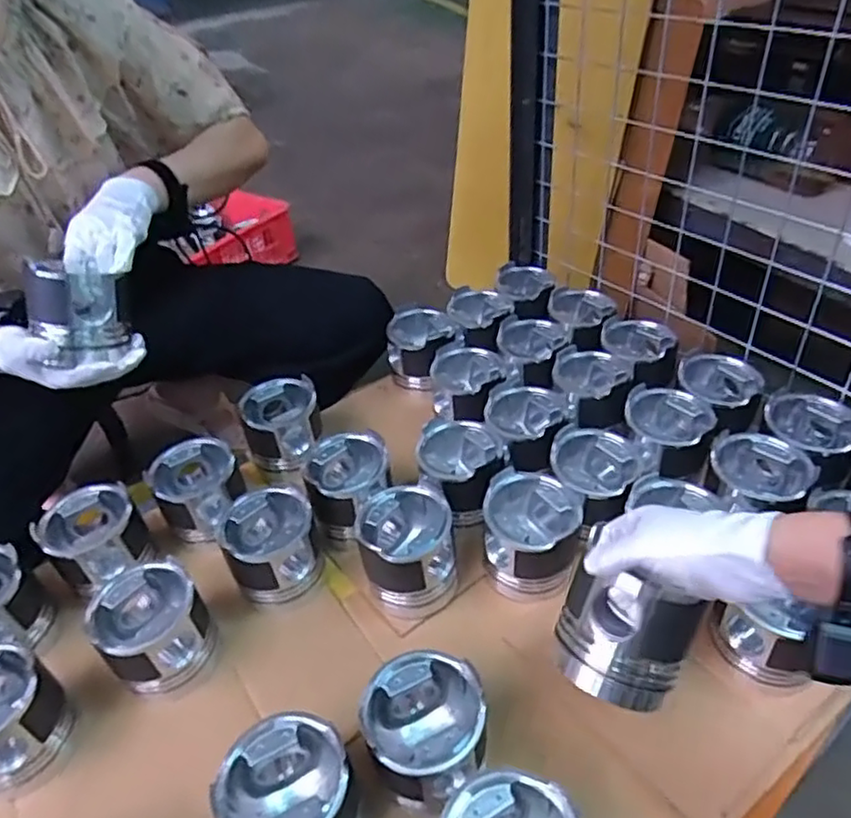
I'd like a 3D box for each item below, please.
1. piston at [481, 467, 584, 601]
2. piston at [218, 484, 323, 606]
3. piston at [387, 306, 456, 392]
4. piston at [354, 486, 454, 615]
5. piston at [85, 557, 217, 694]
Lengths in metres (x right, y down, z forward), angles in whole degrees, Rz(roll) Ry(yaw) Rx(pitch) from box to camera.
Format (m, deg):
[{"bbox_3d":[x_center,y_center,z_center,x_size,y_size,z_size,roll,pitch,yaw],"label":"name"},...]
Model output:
[{"bbox_3d":[0.111,0.134,0.689,0.097,0.099,0.089,9,42,17],"label":"piston"},{"bbox_3d":[-0.162,0.149,0.705,0.092,0.101,0.090,-16,41,-12],"label":"piston"},{"bbox_3d":[-0.007,-0.092,0.957,0.094,0.088,0.094,-3,40,3],"label":"piston"},{"bbox_3d":[-0.018,0.148,0.691,0.096,0.101,0.100,-3,40,3],"label":"piston"},{"bbox_3d":[-0.263,0.219,0.642,0.098,0.100,0.092,-22,42,-19],"label":"piston"}]

